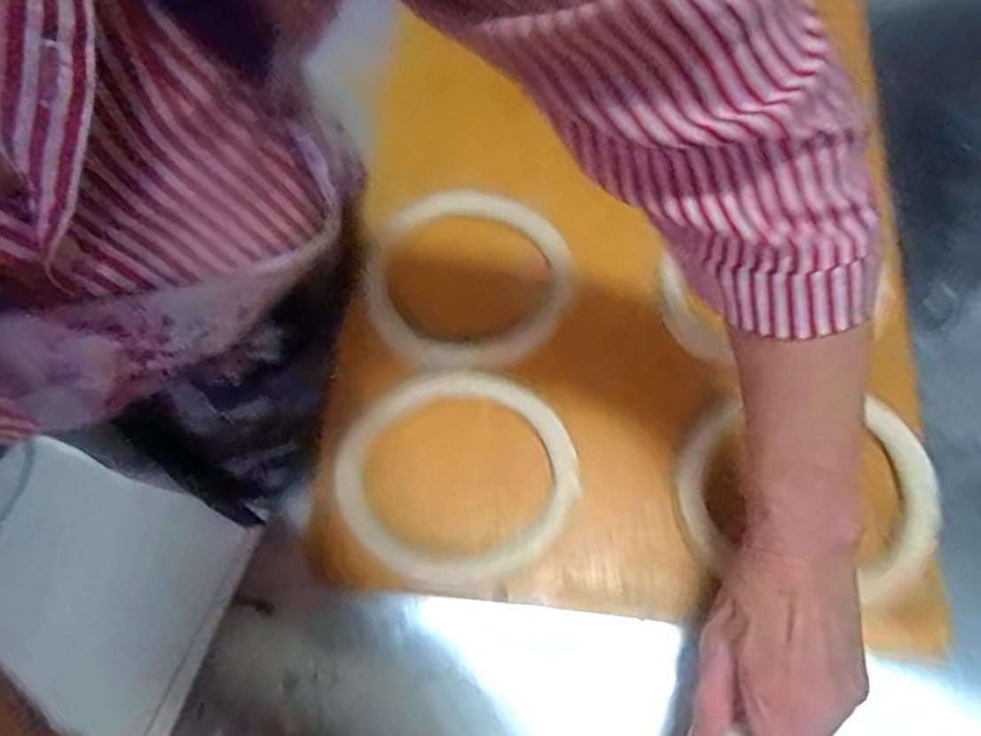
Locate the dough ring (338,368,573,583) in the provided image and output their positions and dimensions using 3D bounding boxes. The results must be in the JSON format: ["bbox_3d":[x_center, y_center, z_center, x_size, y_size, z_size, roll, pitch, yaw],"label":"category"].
[{"bbox_3d":[-0.026,0.073,0.474,0.161,0.011,0.155,-1,66,2],"label":"dough ring"}]

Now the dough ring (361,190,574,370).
[{"bbox_3d":[-0.019,-0.076,0.536,0.167,0.014,0.160,-2,66,3],"label":"dough ring"}]

